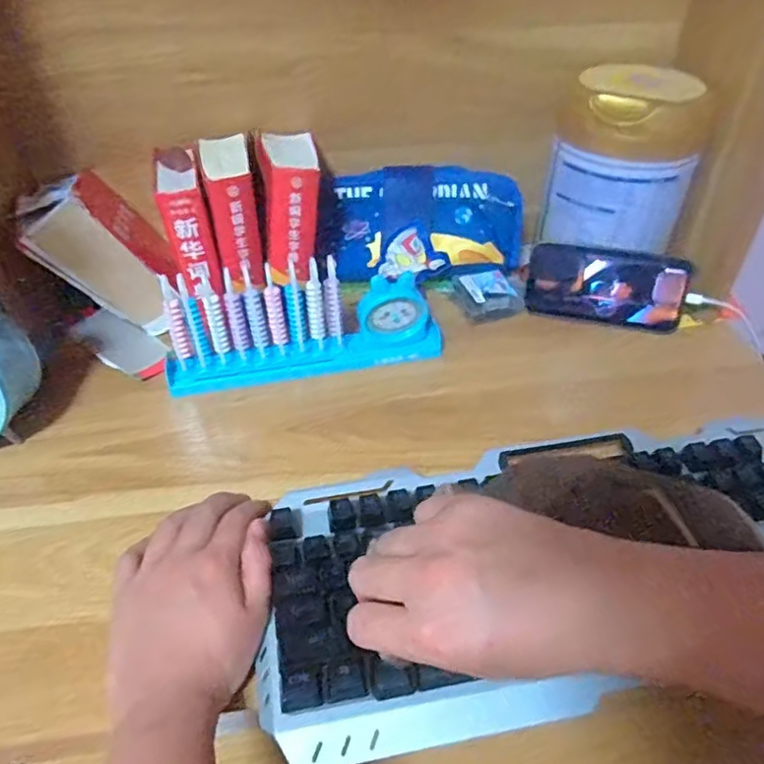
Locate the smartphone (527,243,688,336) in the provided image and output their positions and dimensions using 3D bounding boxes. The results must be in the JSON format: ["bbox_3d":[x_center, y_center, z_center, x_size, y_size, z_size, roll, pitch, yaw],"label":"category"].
[{"bbox_3d":[0.217,-0.092,0.592,0.144,0.075,0.017,9,22,15],"label":"smartphone"}]

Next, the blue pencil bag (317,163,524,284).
[{"bbox_3d":[0.038,-0.164,0.625,0.202,0.108,0.050,-5,7,4],"label":"blue pencil bag"}]

